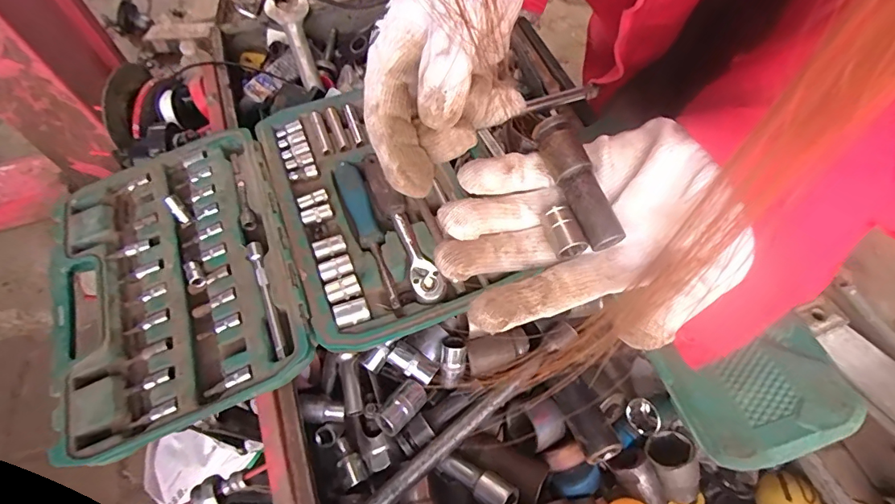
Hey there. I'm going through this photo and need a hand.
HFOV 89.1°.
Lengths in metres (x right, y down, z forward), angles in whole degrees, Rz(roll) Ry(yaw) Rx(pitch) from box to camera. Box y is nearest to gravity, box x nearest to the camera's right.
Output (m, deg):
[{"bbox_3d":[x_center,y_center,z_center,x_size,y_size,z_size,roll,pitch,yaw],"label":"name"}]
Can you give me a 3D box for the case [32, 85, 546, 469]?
[{"bbox_3d":[-0.169,-0.003,0.374,0.312,0.032,0.254,-25,63,-12],"label":"case"}]

